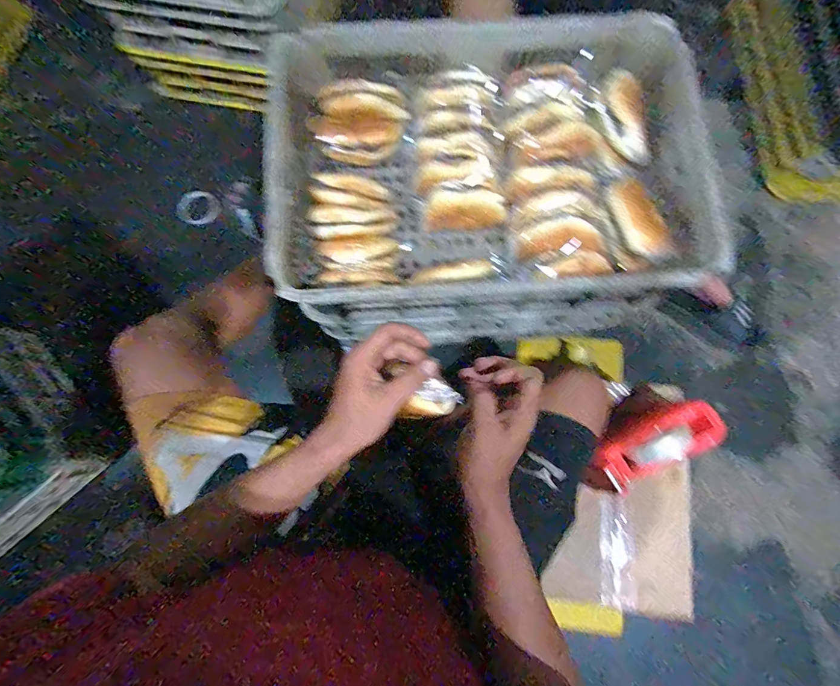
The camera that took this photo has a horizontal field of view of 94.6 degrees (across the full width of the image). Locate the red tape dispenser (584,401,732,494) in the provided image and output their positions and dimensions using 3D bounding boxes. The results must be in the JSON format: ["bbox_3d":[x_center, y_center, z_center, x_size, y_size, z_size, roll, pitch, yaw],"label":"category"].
[{"bbox_3d":[0.337,0.146,0.581,0.192,0.075,0.083,-27,81,-5],"label":"red tape dispenser"}]

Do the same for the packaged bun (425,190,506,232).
[{"bbox_3d":[0.074,-0.212,0.626,0.131,0.053,0.042,-4,80,-2],"label":"packaged bun"}]

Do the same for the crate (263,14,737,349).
[{"bbox_3d":[0.084,-0.259,0.619,0.582,0.163,0.430,-1,80,-1],"label":"crate"}]

